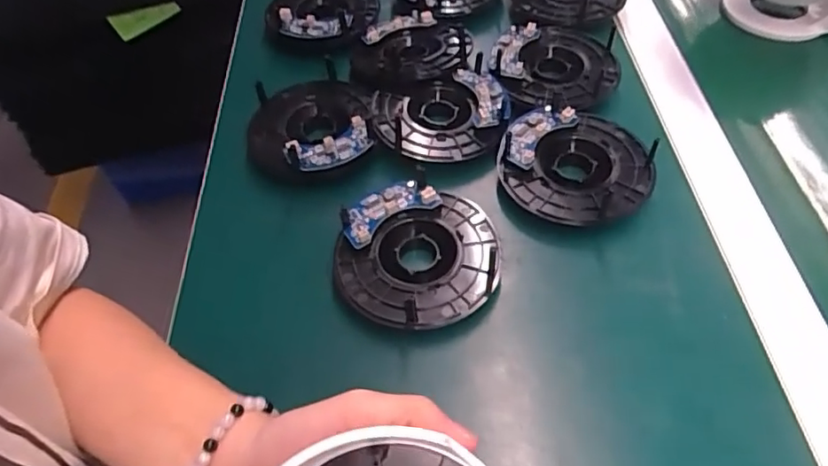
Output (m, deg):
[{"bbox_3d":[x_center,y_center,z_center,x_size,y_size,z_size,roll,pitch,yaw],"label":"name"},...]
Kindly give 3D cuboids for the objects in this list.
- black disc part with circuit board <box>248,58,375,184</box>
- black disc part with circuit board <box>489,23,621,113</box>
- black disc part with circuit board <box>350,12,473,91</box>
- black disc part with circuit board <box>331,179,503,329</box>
[{"bbox_3d":[-0.076,-0.087,0.423,0.089,0.023,0.107,-6,53,0],"label":"black disc part with circuit board"},{"bbox_3d":[0.113,-0.133,0.443,0.102,0.013,0.093,-2,54,3],"label":"black disc part with circuit board"},{"bbox_3d":[-0.003,-0.148,0.458,0.089,0.014,0.091,-1,55,1],"label":"black disc part with circuit board"},{"bbox_3d":[0.002,0.013,0.348,0.097,0.017,0.092,3,54,7],"label":"black disc part with circuit board"}]

